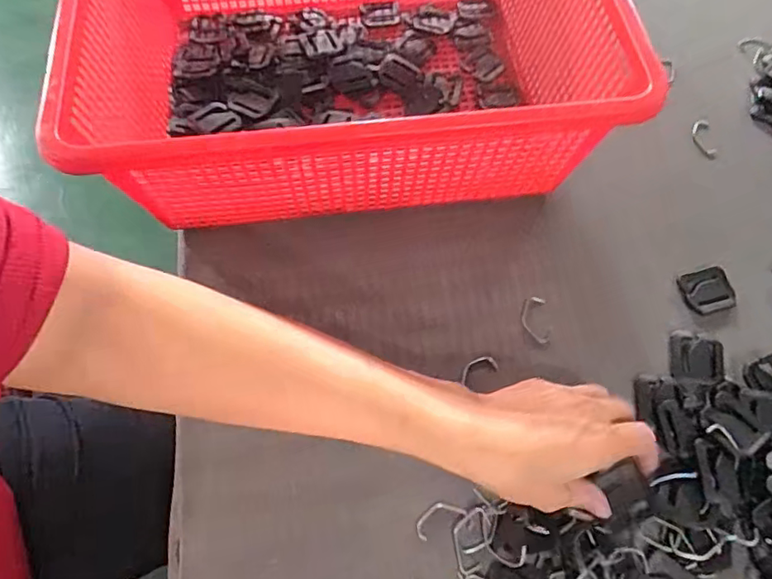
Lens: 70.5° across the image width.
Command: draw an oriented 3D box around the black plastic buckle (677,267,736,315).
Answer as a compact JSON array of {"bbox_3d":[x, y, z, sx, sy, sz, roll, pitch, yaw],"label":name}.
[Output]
[{"bbox_3d":[0.245,0.001,0.414,0.039,0.004,0.034,-11,65,-6],"label":"black plastic buckle"}]

